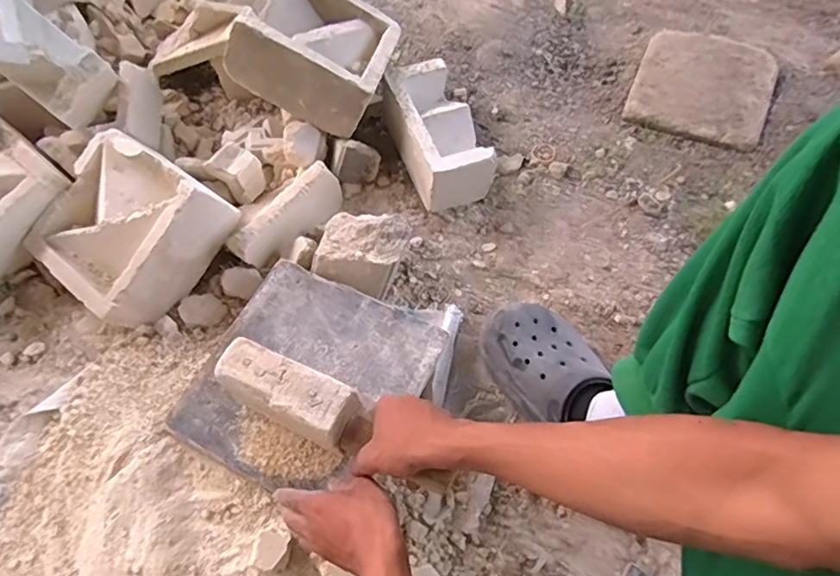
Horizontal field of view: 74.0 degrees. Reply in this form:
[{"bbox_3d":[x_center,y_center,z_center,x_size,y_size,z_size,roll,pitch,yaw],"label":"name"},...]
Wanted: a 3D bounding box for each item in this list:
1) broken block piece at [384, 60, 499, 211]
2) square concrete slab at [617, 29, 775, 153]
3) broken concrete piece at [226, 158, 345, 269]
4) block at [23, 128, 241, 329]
[{"bbox_3d":[0.025,-0.232,0.837,0.102,0.089,0.194,-21,67,-11],"label":"broken block piece"},{"bbox_3d":[0.452,-0.325,0.889,0.202,0.043,0.195,22,66,8],"label":"square concrete slab"},{"bbox_3d":[-0.182,-0.097,0.772,0.048,0.069,0.175,41,70,16],"label":"broken concrete piece"},{"bbox_3d":[-0.386,-0.077,0.751,0.200,0.100,0.199,34,89,23],"label":"block"}]

